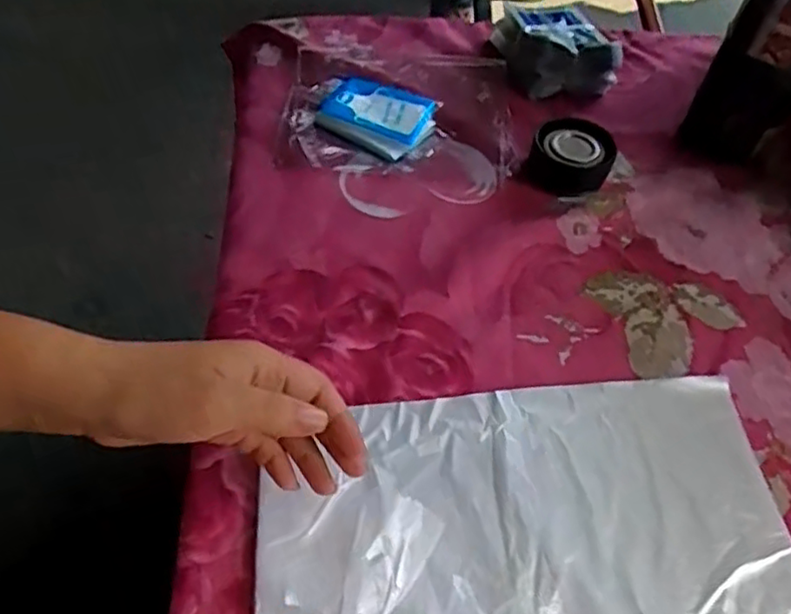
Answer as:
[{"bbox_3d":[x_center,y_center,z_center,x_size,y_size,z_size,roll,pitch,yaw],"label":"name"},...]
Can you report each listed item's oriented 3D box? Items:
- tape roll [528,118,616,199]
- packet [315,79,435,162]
[{"bbox_3d":[0.145,-0.123,0.555,0.061,0.033,0.066,4,52,-5],"label":"tape roll"},{"bbox_3d":[-0.017,-0.167,0.592,0.095,0.022,0.073,27,54,13],"label":"packet"}]

